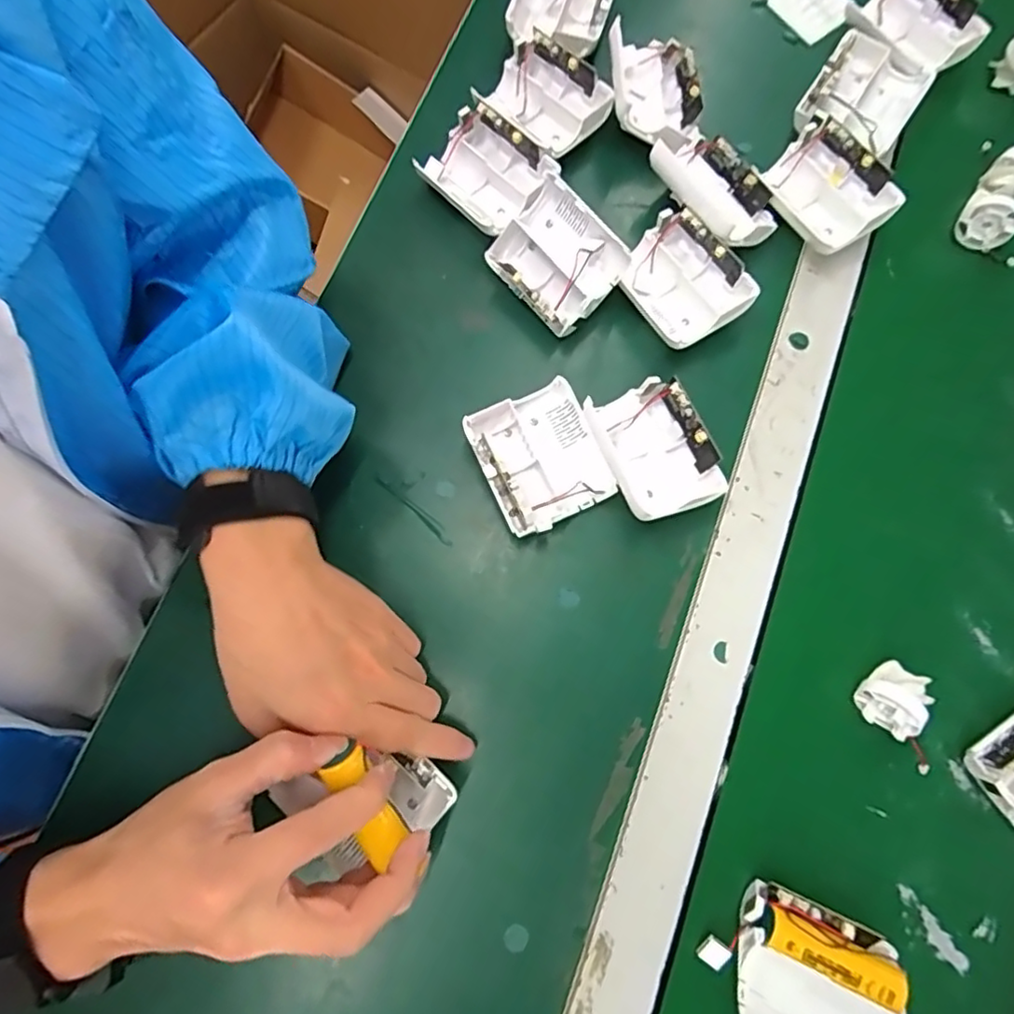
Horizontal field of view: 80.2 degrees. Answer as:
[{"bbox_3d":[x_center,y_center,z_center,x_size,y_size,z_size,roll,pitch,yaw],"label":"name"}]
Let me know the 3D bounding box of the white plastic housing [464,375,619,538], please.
[{"bbox_3d":[0.020,-0.029,0.367,0.068,0.037,0.079,-25,78,-7],"label":"white plastic housing"}]

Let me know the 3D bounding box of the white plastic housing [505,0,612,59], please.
[{"bbox_3d":[0.038,-0.360,0.439,0.068,0.031,0.094,15,76,3],"label":"white plastic housing"}]

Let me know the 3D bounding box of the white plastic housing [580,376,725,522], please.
[{"bbox_3d":[0.089,-0.034,0.366,0.063,0.038,0.079,-22,77,-6],"label":"white plastic housing"}]

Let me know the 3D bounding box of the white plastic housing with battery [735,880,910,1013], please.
[{"bbox_3d":[0.160,0.243,0.307,0.092,0.035,0.065,25,77,5],"label":"white plastic housing with battery"}]

